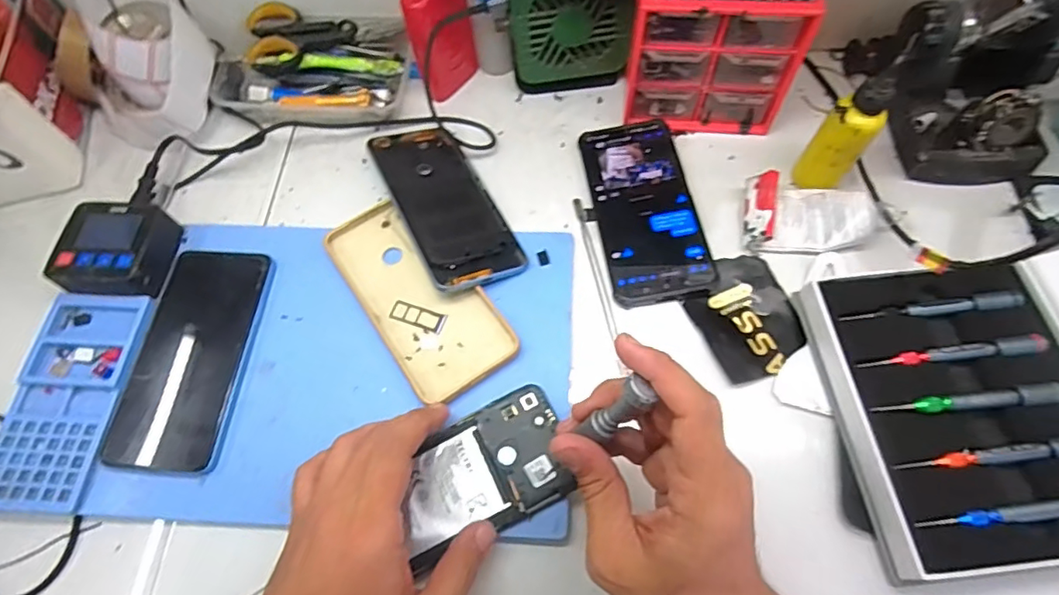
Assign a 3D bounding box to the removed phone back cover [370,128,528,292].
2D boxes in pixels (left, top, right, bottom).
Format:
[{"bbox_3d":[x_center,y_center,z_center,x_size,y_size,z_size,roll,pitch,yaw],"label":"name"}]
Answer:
[{"bbox_3d":[-0.069,-0.078,0.450,0.074,0.007,0.168,-16,58,-25],"label":"removed phone back cover"}]

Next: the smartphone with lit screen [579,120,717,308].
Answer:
[{"bbox_3d":[0.090,-0.074,0.451,0.074,0.011,0.166,-8,64,-1],"label":"smartphone with lit screen"}]

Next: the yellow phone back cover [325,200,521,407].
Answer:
[{"bbox_3d":[-0.084,-0.004,0.419,0.076,0.012,0.171,-34,67,-12],"label":"yellow phone back cover"}]

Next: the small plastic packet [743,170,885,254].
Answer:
[{"bbox_3d":[0.211,-0.066,0.429,0.092,0.027,0.058,1,65,4],"label":"small plastic packet"}]

